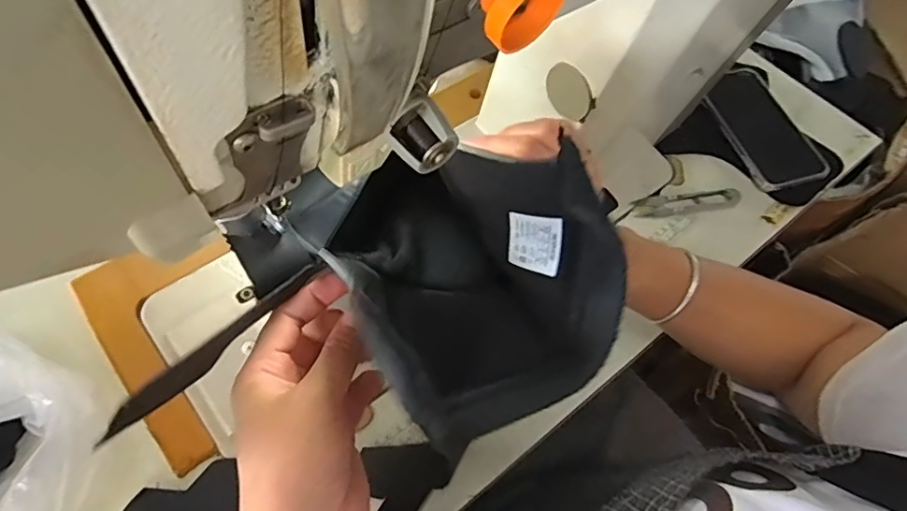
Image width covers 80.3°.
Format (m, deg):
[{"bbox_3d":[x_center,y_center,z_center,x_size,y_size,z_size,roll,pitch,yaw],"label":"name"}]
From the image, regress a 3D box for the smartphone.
[{"bbox_3d":[0.349,-0.147,0.608,0.091,0.010,0.162,-16,67,-15],"label":"smartphone"}]

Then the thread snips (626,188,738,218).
[{"bbox_3d":[0.242,-0.055,0.559,0.117,0.005,0.028,-5,60,-6],"label":"thread snips"}]

